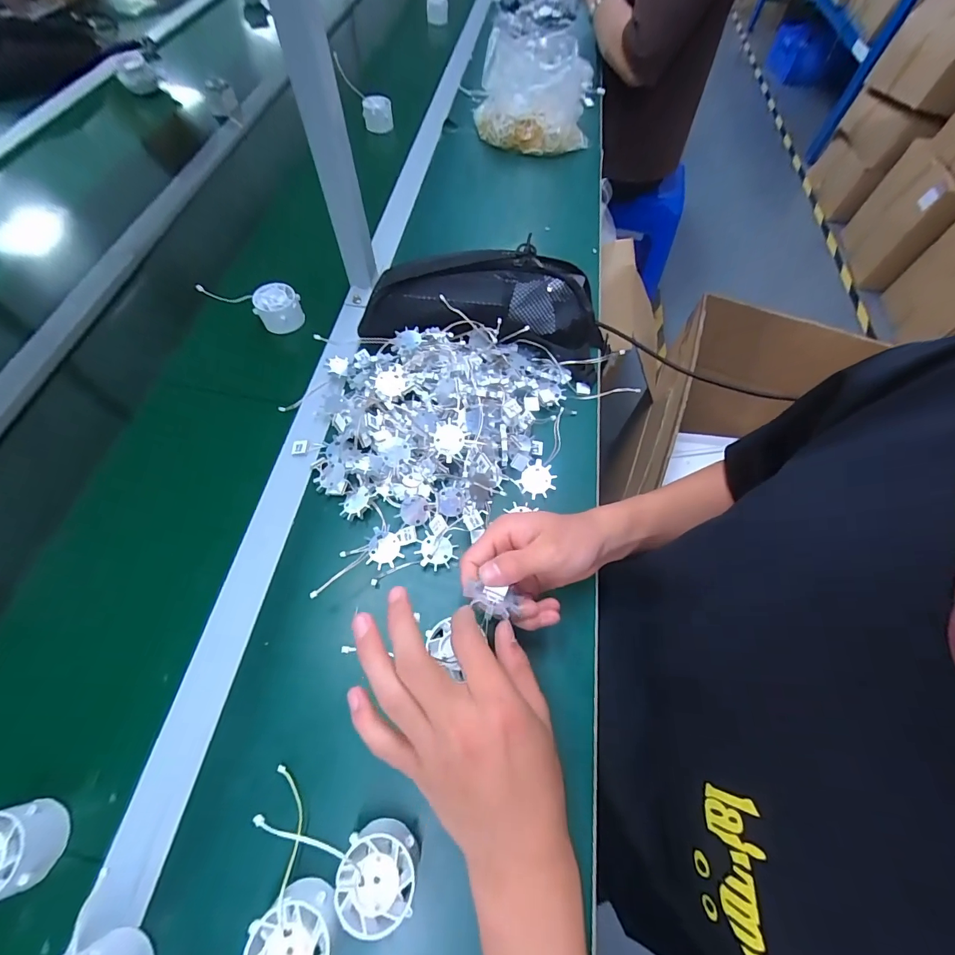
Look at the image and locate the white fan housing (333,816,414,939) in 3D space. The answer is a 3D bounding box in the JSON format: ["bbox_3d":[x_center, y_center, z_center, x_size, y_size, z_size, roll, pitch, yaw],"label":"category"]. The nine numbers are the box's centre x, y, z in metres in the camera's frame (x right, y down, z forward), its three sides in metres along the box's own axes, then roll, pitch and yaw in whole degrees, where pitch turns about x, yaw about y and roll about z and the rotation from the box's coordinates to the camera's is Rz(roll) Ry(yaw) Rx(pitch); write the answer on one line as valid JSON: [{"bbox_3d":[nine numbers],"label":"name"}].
[{"bbox_3d":[-0.065,0.263,0.274,0.048,0.034,0.049,12,63,5],"label":"white fan housing"}]

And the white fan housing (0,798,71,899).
[{"bbox_3d":[-0.316,0.250,0.275,0.051,0.032,0.047,1,62,-1],"label":"white fan housing"}]

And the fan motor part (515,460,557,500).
[{"bbox_3d":[0.063,0.003,0.430,0.039,0.004,0.035,-42,82,-9],"label":"fan motor part"}]

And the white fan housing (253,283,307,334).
[{"bbox_3d":[-0.248,-0.212,0.517,0.052,0.040,0.046,-18,64,-10],"label":"white fan housing"}]

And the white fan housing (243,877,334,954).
[{"bbox_3d":[-0.115,0.290,0.257,0.048,0.030,0.048,-2,62,-2],"label":"white fan housing"}]

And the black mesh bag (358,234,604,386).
[{"bbox_3d":[0.017,-0.212,0.500,0.283,0.079,0.148,7,62,2],"label":"black mesh bag"}]

